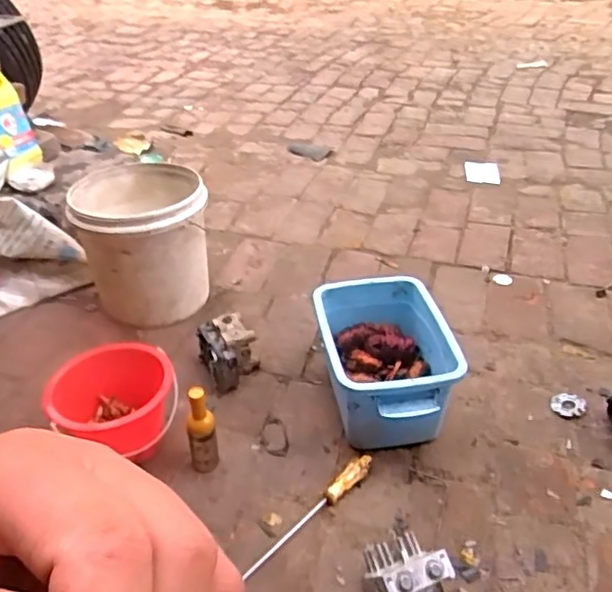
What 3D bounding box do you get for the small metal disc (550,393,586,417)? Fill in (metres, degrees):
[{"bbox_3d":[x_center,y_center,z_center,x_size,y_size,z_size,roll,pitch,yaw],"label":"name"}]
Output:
[{"bbox_3d":[0.440,0.183,1.006,0.052,0.013,0.052,-1,36,1],"label":"small metal disc"}]

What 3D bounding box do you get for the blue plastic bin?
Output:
[{"bbox_3d":[0.126,0.113,1.007,0.196,0.164,0.306,-6,36,-5],"label":"blue plastic bin"}]

